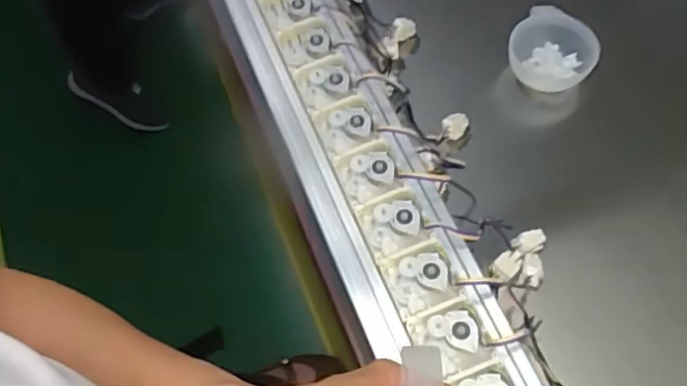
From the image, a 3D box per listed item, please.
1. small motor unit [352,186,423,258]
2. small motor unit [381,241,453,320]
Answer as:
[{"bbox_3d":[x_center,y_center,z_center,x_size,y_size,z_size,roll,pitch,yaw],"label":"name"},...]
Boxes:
[{"bbox_3d":[0.039,0.025,0.495,0.047,0.018,0.045,-16,65,-4],"label":"small motor unit"},{"bbox_3d":[0.062,0.069,0.470,0.046,0.019,0.051,-23,65,-7],"label":"small motor unit"}]

